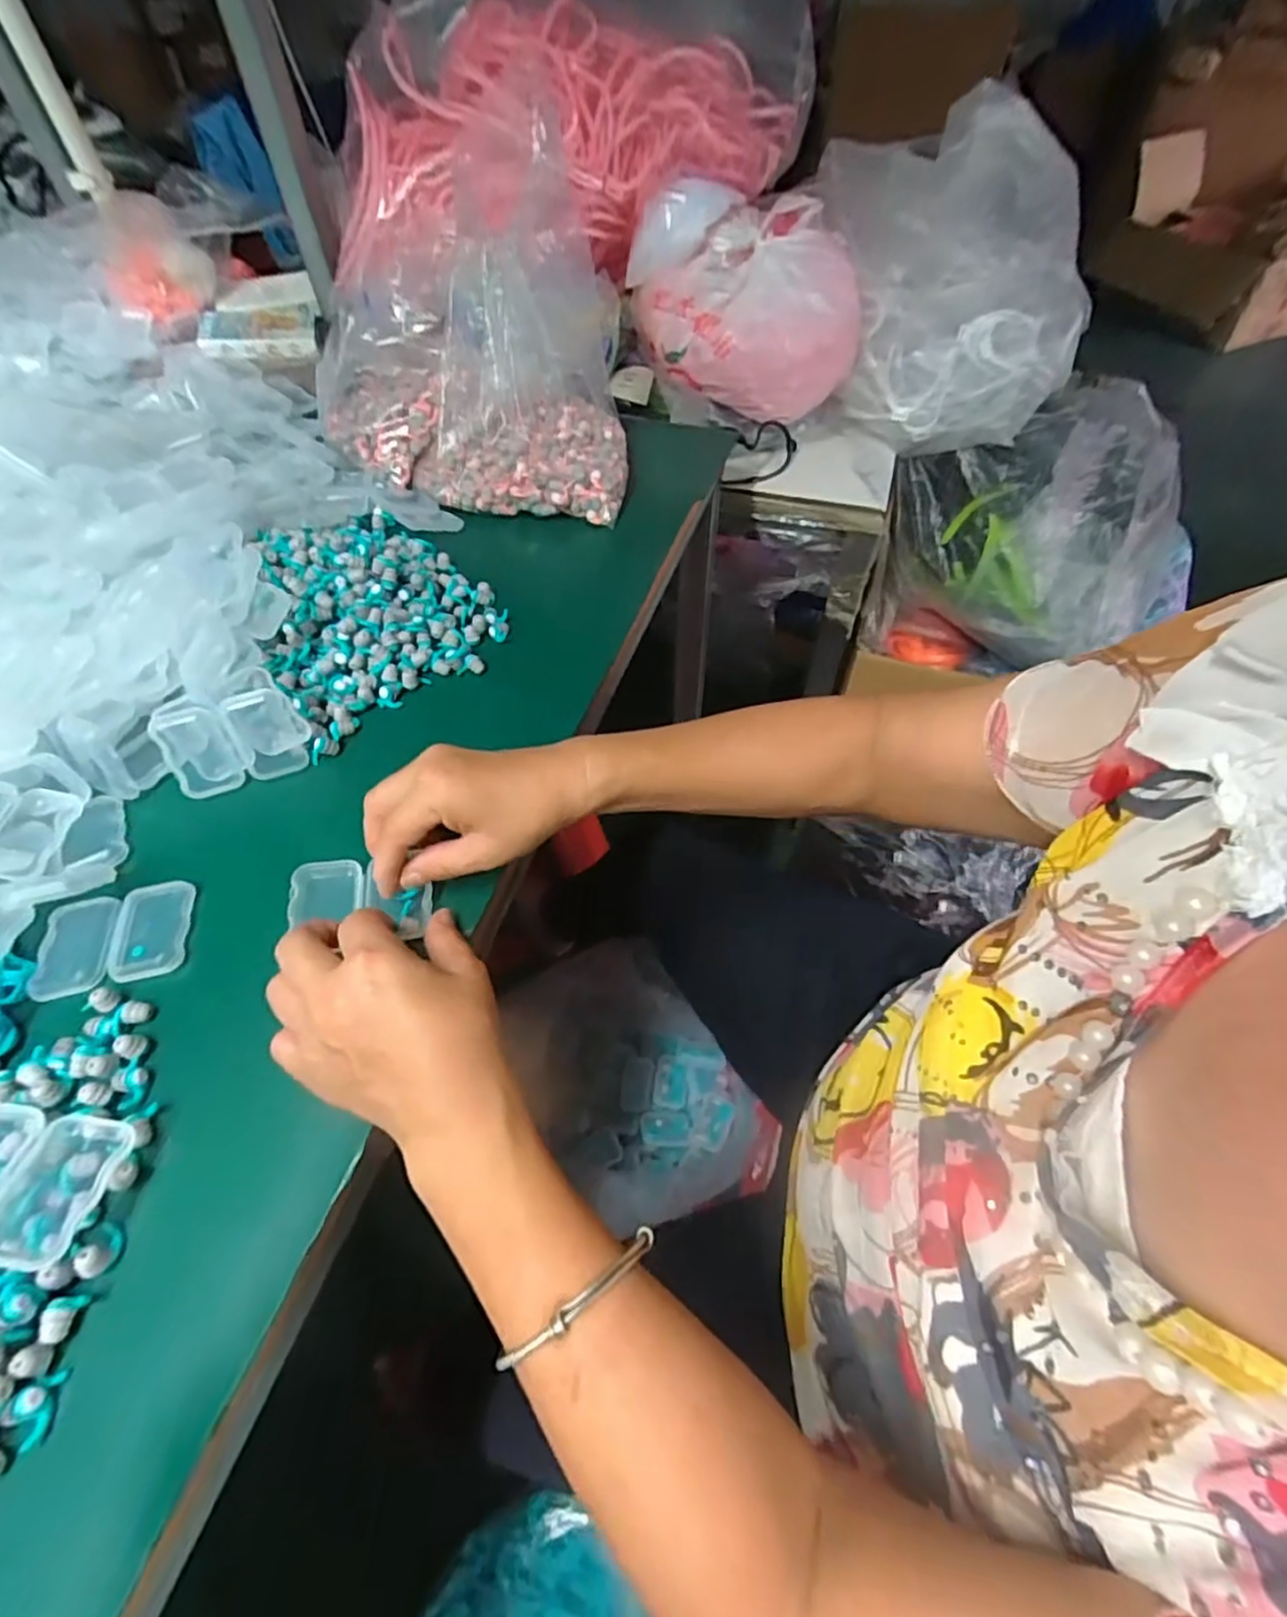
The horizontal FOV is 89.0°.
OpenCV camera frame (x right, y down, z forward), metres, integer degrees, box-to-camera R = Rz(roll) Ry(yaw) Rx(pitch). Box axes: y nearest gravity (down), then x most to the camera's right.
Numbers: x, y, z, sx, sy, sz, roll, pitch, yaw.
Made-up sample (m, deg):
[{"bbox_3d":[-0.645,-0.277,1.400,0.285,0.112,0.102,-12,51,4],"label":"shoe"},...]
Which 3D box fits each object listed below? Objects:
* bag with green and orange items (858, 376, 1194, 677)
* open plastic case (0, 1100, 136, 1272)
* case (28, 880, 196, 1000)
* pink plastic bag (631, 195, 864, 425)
[{"bbox_3d":[0.496,-0.331,0.825,0.377,0.277,0.208,12,55,8],"label":"bag with green and orange items"},{"bbox_3d":[-0.268,0.156,0.276,0.073,0.020,0.054,6,54,4],"label":"open plastic case"},{"bbox_3d":[-0.288,0.069,0.357,0.074,0.010,0.057,-11,55,-7],"label":"case"},{"bbox_3d":[0.123,-0.533,0.707,0.214,0.151,0.154,-27,59,-18],"label":"pink plastic bag"}]

